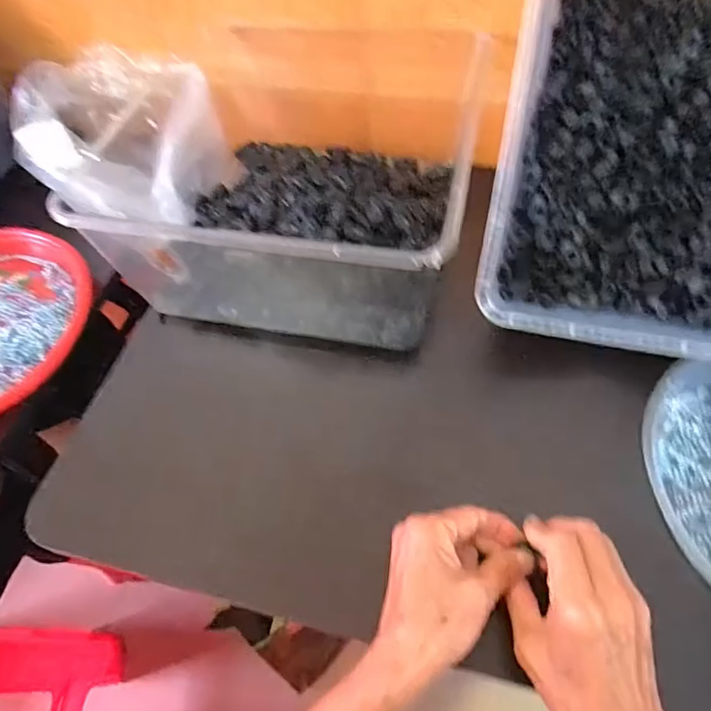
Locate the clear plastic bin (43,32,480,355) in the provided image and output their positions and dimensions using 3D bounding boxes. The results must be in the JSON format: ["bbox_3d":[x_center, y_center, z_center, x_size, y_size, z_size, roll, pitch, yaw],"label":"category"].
[{"bbox_3d":[-0.053,-0.172,0.512,0.298,0.120,0.317,13,58,14],"label":"clear plastic bin"}]

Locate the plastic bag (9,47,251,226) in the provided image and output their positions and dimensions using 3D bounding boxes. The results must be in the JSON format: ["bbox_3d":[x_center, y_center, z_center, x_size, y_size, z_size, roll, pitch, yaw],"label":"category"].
[{"bbox_3d":[-0.259,-0.238,0.584,0.224,0.115,0.177,22,61,19],"label":"plastic bag"}]

